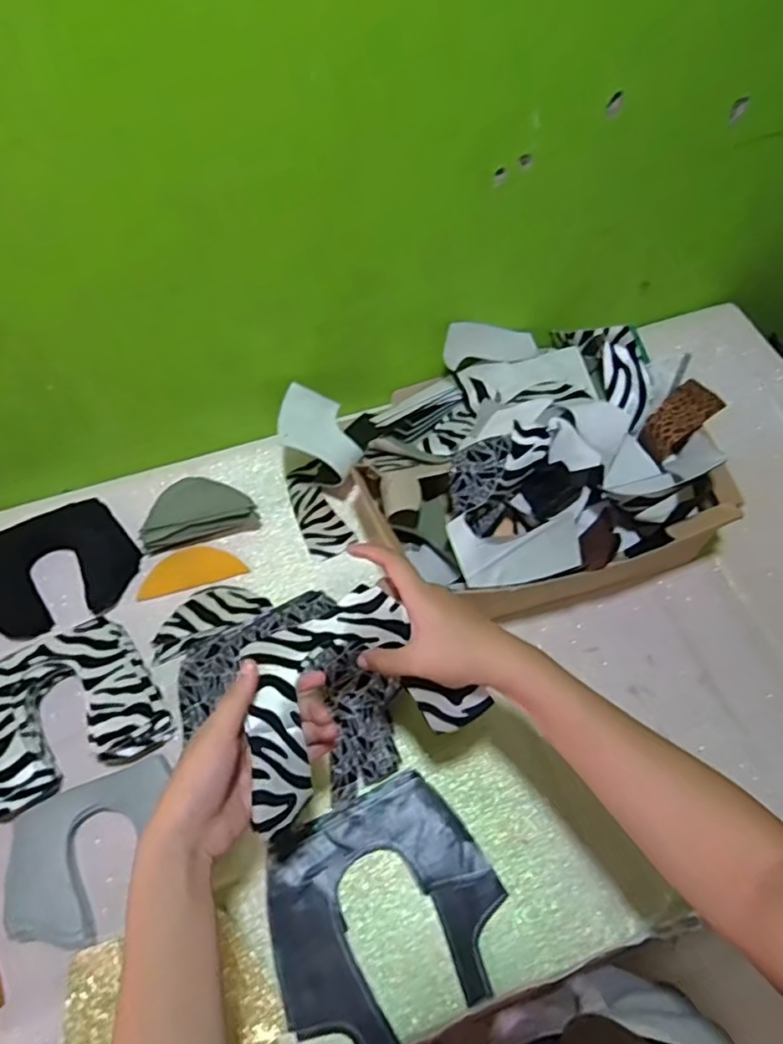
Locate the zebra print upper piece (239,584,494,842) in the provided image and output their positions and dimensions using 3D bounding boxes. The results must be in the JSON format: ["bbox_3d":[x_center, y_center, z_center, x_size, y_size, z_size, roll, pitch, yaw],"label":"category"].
[{"bbox_3d":[-0.033,0.119,0.446,0.168,0.054,0.114,-26,63,-15],"label":"zebra print upper piece"}]

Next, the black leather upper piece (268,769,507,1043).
[{"bbox_3d":[-0.004,0.321,0.514,0.183,0.012,0.178,-21,61,-13],"label":"black leather upper piece"}]

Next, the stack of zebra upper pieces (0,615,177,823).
[{"bbox_3d":[-0.303,0.173,0.575,0.161,0.034,0.135,-26,63,-15],"label":"stack of zebra upper pieces"}]

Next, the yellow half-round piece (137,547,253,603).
[{"bbox_3d":[-0.214,0.049,0.671,0.110,0.005,0.049,-12,60,-8],"label":"yellow half-round piece"}]

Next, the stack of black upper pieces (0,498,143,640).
[{"bbox_3d":[-0.352,0.046,0.653,0.158,0.022,0.119,-24,62,-14],"label":"stack of black upper pieces"}]

